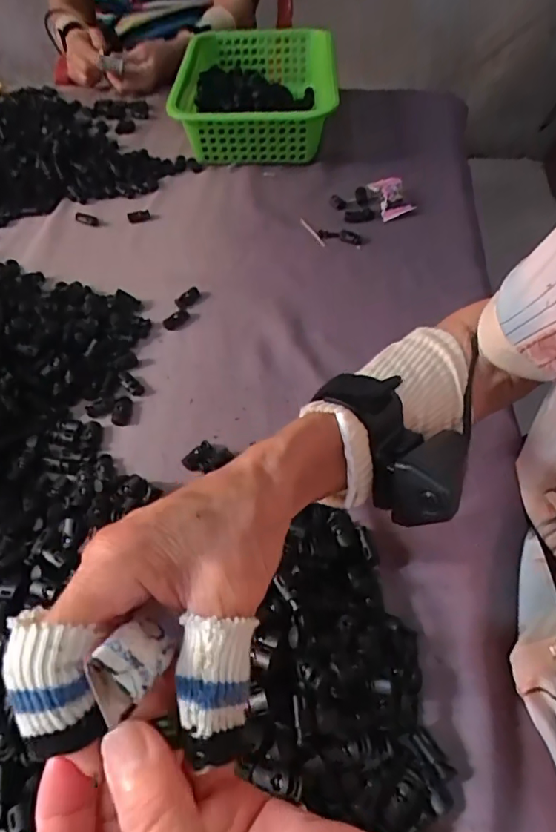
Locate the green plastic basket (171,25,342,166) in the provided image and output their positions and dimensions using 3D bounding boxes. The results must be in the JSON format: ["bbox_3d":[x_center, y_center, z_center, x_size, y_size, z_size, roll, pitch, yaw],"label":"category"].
[{"bbox_3d":[-0.028,-0.474,0.760,0.214,0.080,0.324,-1,53,0],"label":"green plastic basket"}]

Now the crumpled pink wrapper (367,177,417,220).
[{"bbox_3d":[0.143,-0.271,0.641,0.043,0.025,0.059,-9,54,-6],"label":"crumpled pink wrapper"}]

